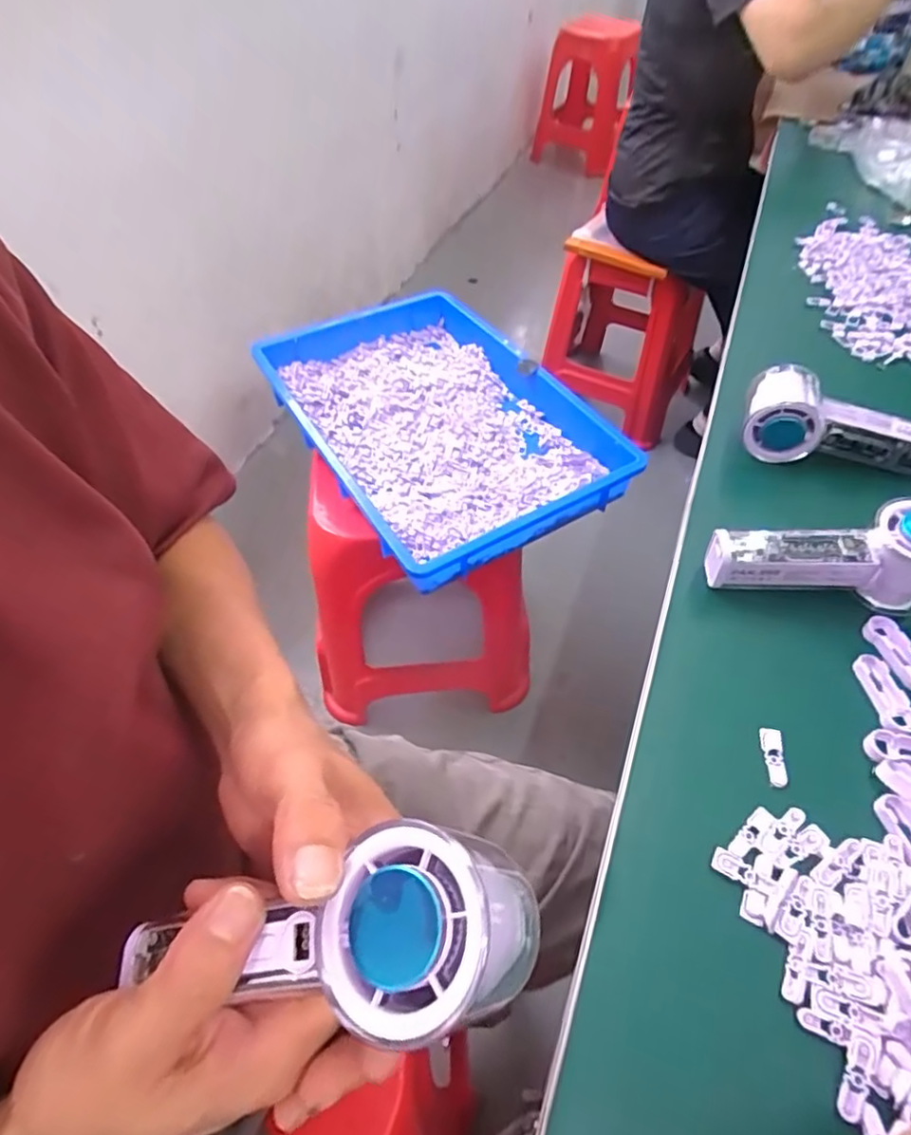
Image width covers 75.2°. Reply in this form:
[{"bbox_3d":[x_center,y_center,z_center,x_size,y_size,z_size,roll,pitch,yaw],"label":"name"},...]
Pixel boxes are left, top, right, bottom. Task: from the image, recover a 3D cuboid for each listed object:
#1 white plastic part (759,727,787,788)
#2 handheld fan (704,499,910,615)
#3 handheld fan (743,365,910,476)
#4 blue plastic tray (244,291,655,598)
[{"bbox_3d":[0.189,0.112,0.351,0.012,0.004,0.035,5,52,10],"label":"white plastic part"},{"bbox_3d":[0.256,-0.010,0.409,0.153,0.066,0.054,8,53,9],"label":"handheld fan"},{"bbox_3d":[0.321,-0.120,0.491,0.154,0.053,0.064,14,54,13],"label":"handheld fan"},{"bbox_3d":[-0.038,-0.235,0.914,0.373,0.085,0.560,-27,56,-18],"label":"blue plastic tray"}]

